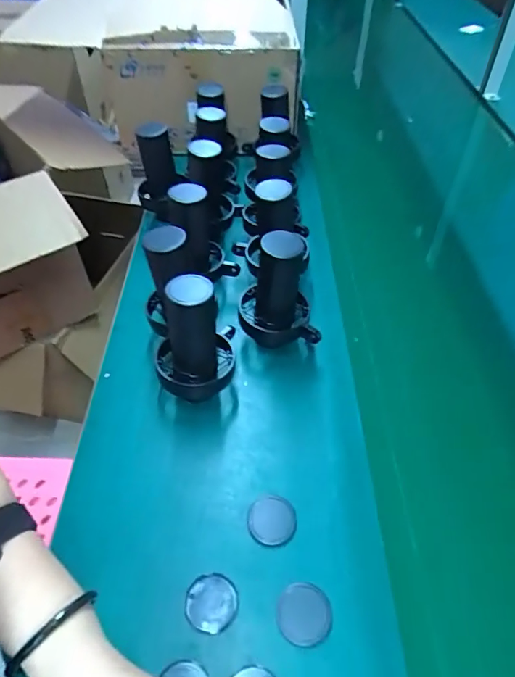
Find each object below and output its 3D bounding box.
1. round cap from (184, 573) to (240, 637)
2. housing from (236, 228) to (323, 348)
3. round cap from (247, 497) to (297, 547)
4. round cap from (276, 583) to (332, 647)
[{"bbox_3d":[-0.044,0.253,0.437,0.049,0.004,0.048,0,48,0],"label":"round cap"},{"bbox_3d":[0.029,-0.065,0.593,0.105,0.139,0.076,1,48,0],"label":"housing"},{"bbox_3d":[0.016,0.195,0.488,0.050,0.005,0.050,0,48,0],"label":"round cap"},{"bbox_3d":[0.043,0.255,0.423,0.048,0.006,0.050,0,48,0],"label":"round cap"}]

